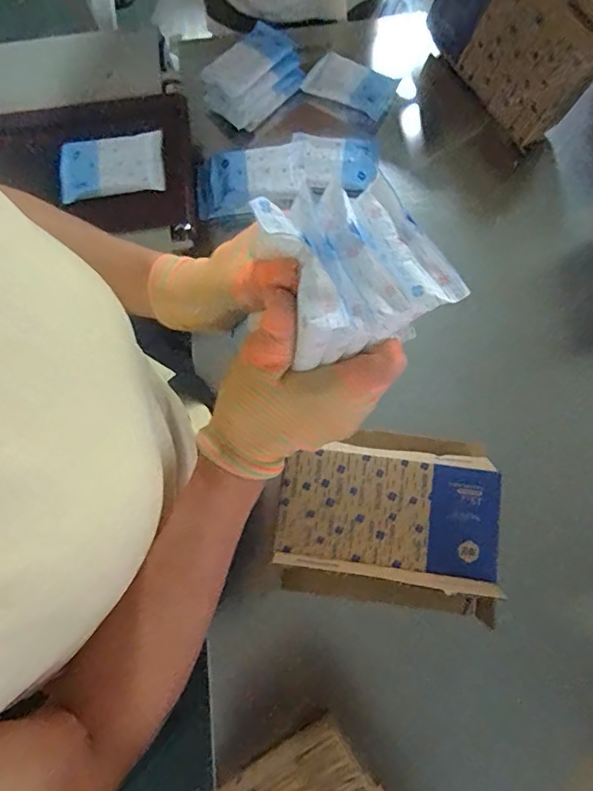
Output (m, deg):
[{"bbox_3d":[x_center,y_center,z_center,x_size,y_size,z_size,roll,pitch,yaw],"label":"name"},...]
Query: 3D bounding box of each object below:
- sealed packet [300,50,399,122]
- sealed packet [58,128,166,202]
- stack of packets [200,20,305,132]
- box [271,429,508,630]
[{"bbox_3d":[0.083,-0.476,0.796,0.127,0.020,0.079,23,80,6],"label":"sealed packet"},{"bbox_3d":[-0.238,-0.297,0.671,0.131,0.014,0.083,-11,78,-1],"label":"sealed packet"},{"bbox_3d":[-0.065,-0.479,0.773,0.106,0.038,0.153,44,82,9],"label":"stack of packets"},{"bbox_3d":[0.104,0.133,0.612,0.244,0.096,0.194,8,78,3],"label":"box"}]

